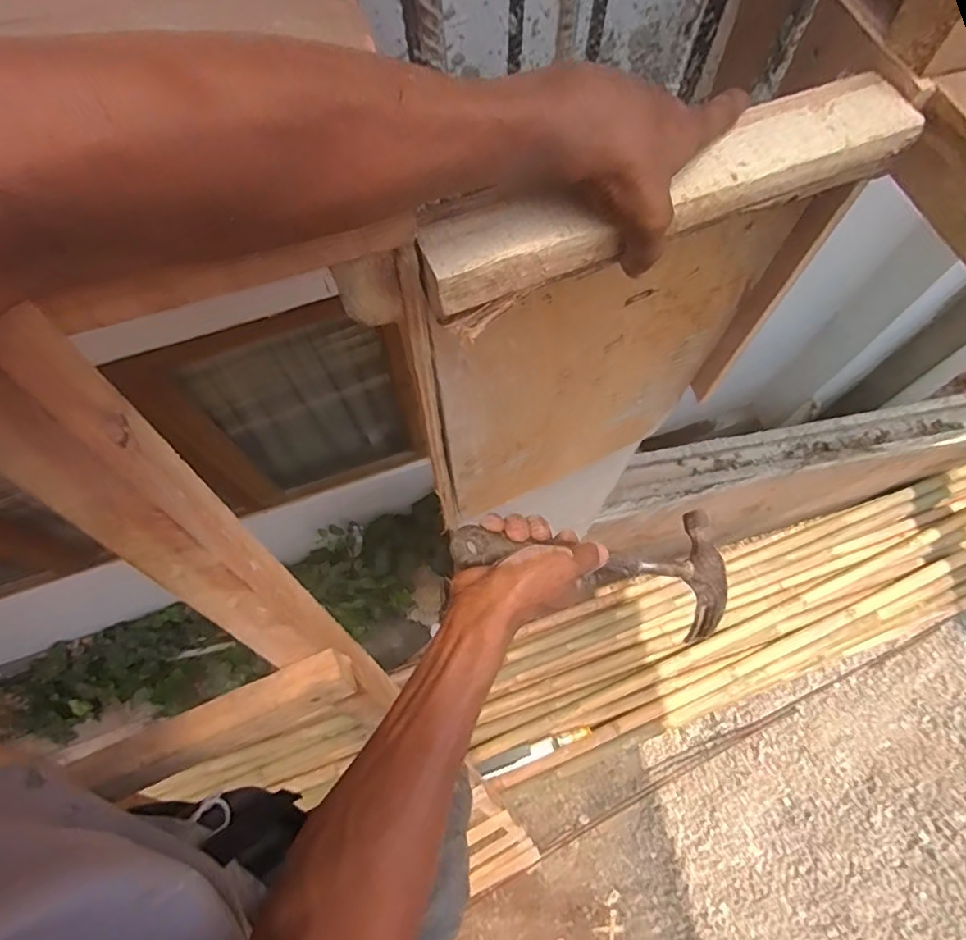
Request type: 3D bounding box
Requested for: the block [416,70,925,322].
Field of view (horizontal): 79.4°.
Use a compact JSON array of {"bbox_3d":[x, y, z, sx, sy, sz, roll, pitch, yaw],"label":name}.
[{"bbox_3d":[0.103,-0.159,0.337,0.288,0.033,0.051,-23,70,-8],"label":"block"}]

